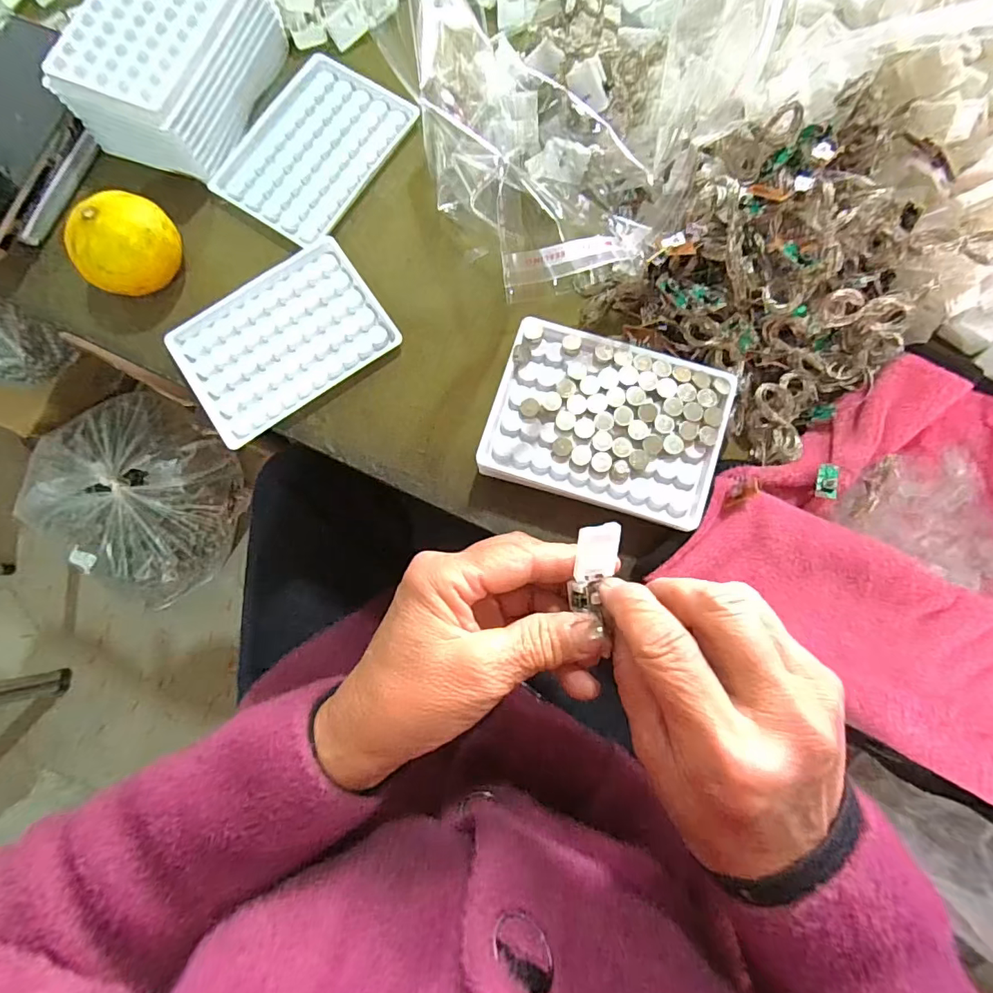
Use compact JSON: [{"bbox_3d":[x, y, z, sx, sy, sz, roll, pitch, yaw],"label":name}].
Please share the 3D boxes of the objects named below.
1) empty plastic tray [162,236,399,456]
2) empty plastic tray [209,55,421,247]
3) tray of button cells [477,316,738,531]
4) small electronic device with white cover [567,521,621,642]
[{"bbox_3d":[-0.139,-0.104,0.327,0.129,0.011,0.095,-36,82,-3],"label":"empty plastic tray"},{"bbox_3d":[-0.127,-0.245,0.351,0.098,0.005,0.129,32,84,7],"label":"empty plastic tray"},{"bbox_3d":[0.064,-0.042,0.293,0.129,0.020,0.093,17,83,5],"label":"tray of button cells"},{"bbox_3d":[0.045,0.033,0.231,0.020,0.008,0.043,11,104,4],"label":"small electronic device with white cover"}]

